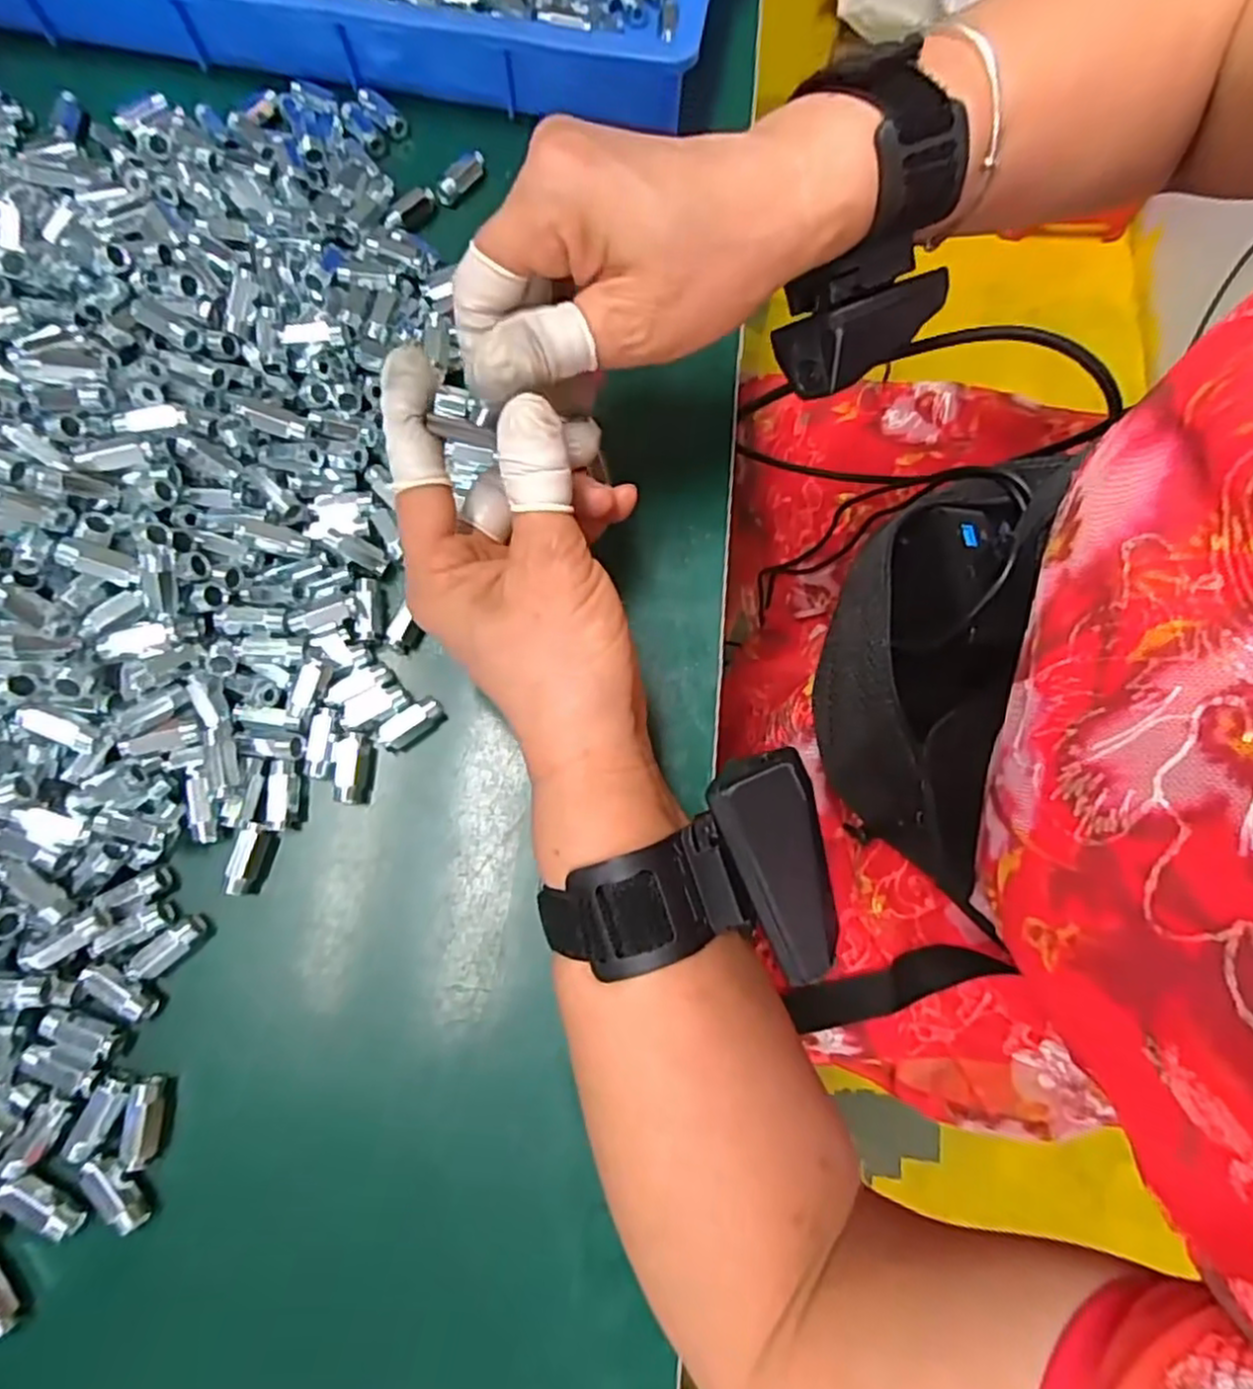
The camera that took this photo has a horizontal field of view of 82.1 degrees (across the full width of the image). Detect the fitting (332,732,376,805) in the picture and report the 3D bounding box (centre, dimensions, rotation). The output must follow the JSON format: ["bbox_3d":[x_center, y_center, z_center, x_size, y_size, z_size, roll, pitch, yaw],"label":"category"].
[{"bbox_3d":[-0.109,0.030,0.288,0.013,0.015,0.027,4,76,-1],"label":"fitting"}]

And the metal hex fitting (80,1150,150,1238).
[{"bbox_3d":[-0.177,0.172,0.247,0.029,0.008,0.008,41,78,8],"label":"metal hex fitting"}]

